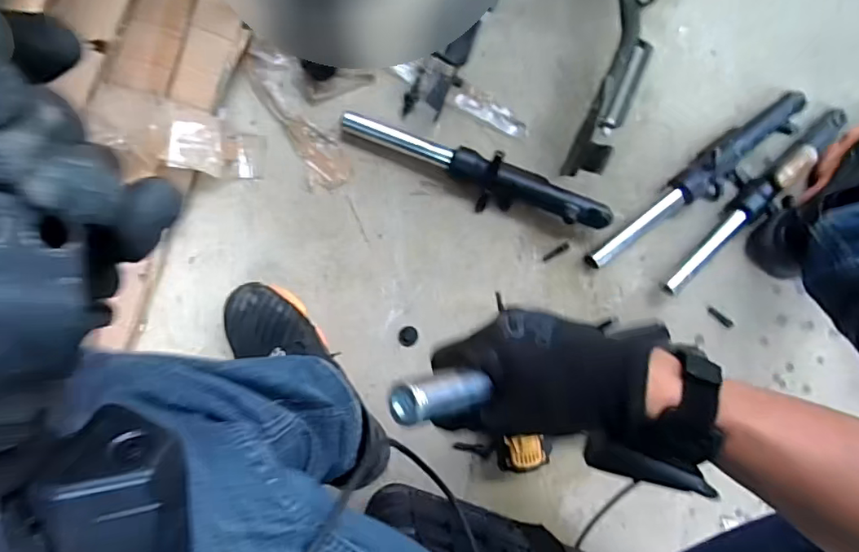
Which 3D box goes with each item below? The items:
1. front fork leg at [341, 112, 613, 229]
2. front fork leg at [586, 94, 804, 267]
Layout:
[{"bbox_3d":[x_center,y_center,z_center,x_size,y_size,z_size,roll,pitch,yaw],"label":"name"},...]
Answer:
[{"bbox_3d":[0.057,-0.126,0.668,0.354,0.043,0.062,20,84,-4],"label":"front fork leg"},{"bbox_3d":[0.357,-0.123,0.703,0.360,0.050,0.064,-36,90,-8],"label":"front fork leg"}]

